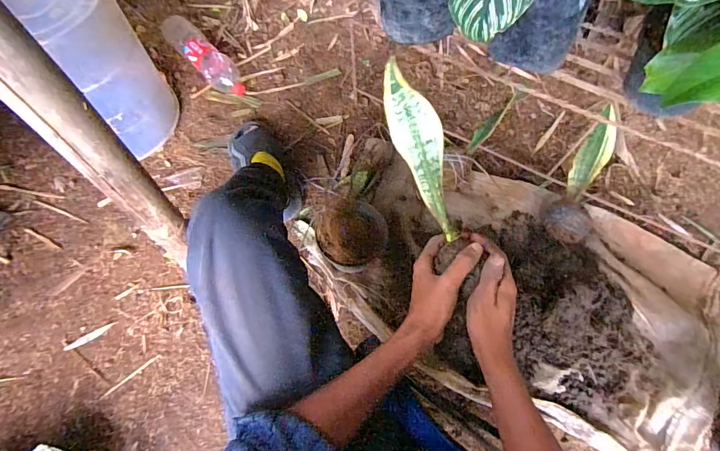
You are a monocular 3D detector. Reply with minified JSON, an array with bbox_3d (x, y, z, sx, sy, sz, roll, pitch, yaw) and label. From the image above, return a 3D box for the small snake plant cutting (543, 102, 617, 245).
[{"bbox_3d":[0.486,-0.092,0.870,0.088,0.064,0.279,22,89,11],"label":"small snake plant cutting"}]

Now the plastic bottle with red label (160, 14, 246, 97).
[{"bbox_3d":[-0.431,-0.469,1.105,0.091,0.078,0.314,-38,74,-15],"label":"plastic bottle with red label"}]

